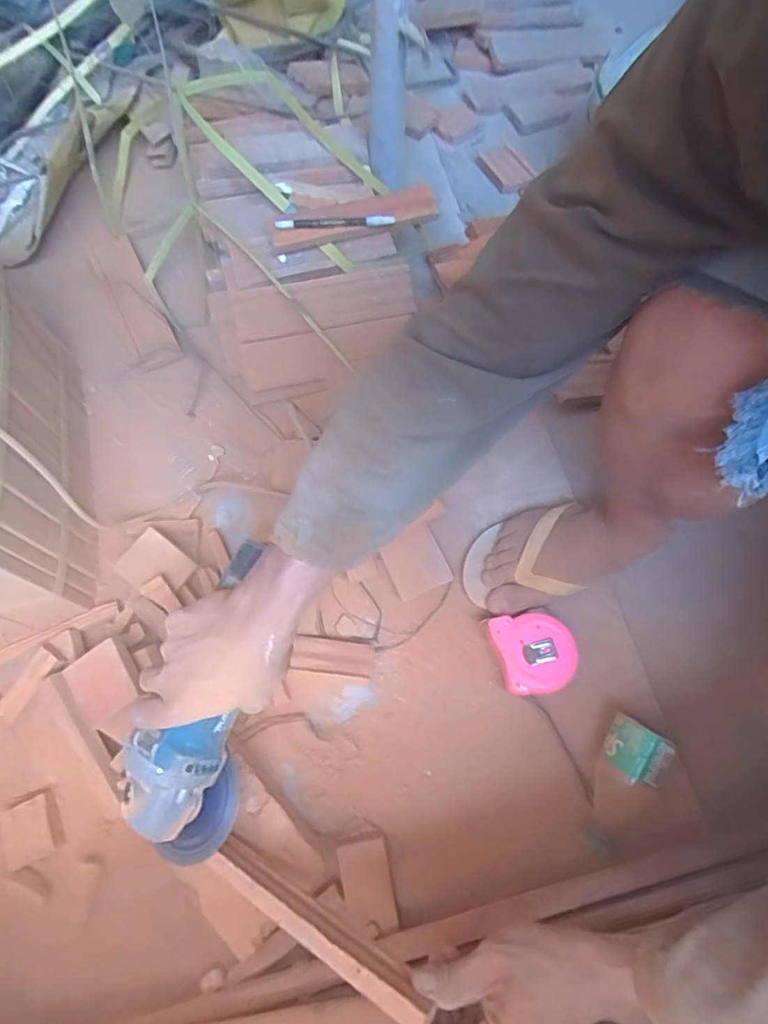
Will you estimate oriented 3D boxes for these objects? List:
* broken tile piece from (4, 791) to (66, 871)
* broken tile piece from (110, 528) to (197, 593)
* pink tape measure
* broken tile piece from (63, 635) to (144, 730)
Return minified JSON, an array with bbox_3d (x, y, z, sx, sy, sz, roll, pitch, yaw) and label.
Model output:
[{"bbox_3d":[-0.341,0.306,0.506,0.050,0.008,0.053,-25,71,-11],"label":"broken tile piece"},{"bbox_3d":[-0.255,0.060,0.583,0.067,0.006,0.060,41,81,-5],"label":"broken tile piece"},{"bbox_3d":[0.159,0.149,0.563,0.080,0.035,0.084,-14,69,-7],"label":"pink tape measure"},{"bbox_3d":[-0.277,0.168,0.520,0.062,0.007,0.068,-28,89,-5],"label":"broken tile piece"}]

